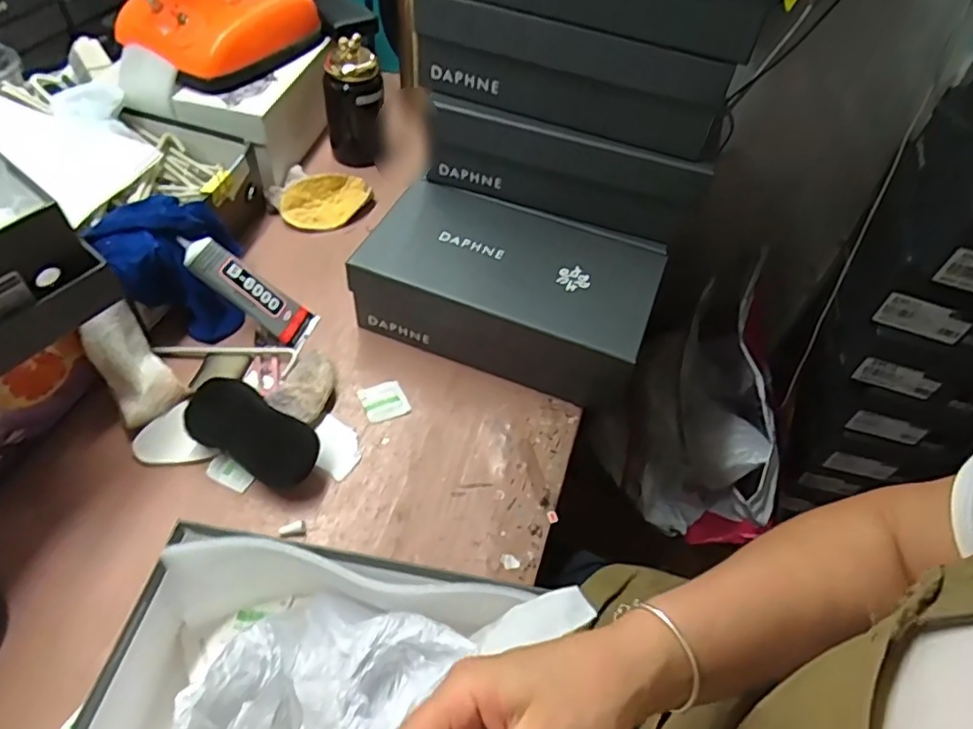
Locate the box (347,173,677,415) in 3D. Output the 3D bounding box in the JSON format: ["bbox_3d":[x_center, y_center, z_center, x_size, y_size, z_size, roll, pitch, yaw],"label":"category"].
[{"bbox_3d":[0.026,-0.082,0.674,0.287,0.108,0.165,20,53,9],"label":"box"}]

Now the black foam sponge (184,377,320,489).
[{"bbox_3d":[-0.214,0.061,0.562,0.121,0.019,0.062,35,79,-5],"label":"black foam sponge"}]

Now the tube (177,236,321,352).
[{"bbox_3d":[-0.247,-0.077,0.644,0.151,0.028,0.046,41,47,-26],"label":"tube"}]

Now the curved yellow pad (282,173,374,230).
[{"bbox_3d":[-0.205,-0.212,0.799,0.114,0.022,0.065,-30,93,-26],"label":"curved yellow pad"}]

